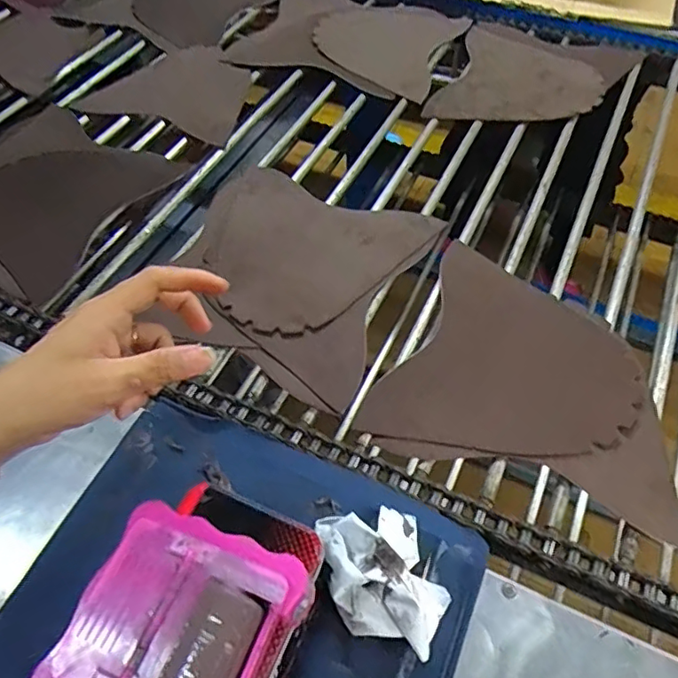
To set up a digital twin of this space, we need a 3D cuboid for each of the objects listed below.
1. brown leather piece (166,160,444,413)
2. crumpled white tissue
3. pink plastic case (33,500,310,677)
[{"bbox_3d":[-0.052,-0.079,0.620,0.250,0.024,0.265,22,58,16],"label":"brown leather piece"},{"bbox_3d":[0.035,0.170,0.402,0.077,0.054,0.103,-20,58,-12],"label":"crumpled white tissue"},{"bbox_3d":[-0.082,0.152,0.294,0.106,0.023,0.104,17,57,14],"label":"pink plastic case"}]

